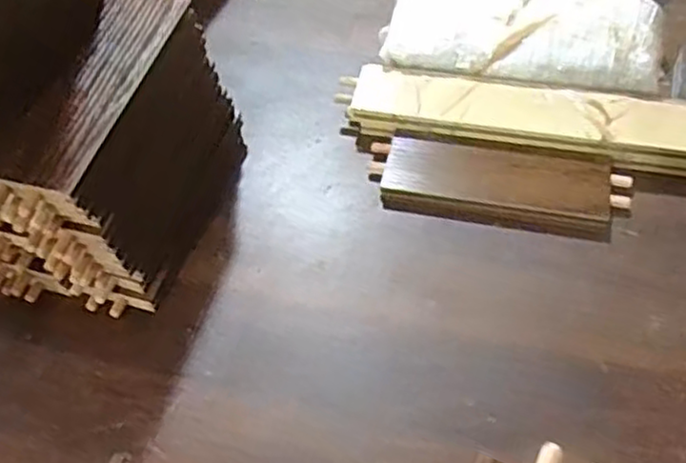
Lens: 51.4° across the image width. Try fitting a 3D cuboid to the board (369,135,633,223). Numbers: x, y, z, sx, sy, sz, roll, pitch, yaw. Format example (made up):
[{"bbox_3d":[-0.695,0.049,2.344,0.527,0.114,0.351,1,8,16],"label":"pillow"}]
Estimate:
[{"bbox_3d":[0.123,-0.047,0.572,0.199,0.029,0.063,7,58,9],"label":"board"}]

